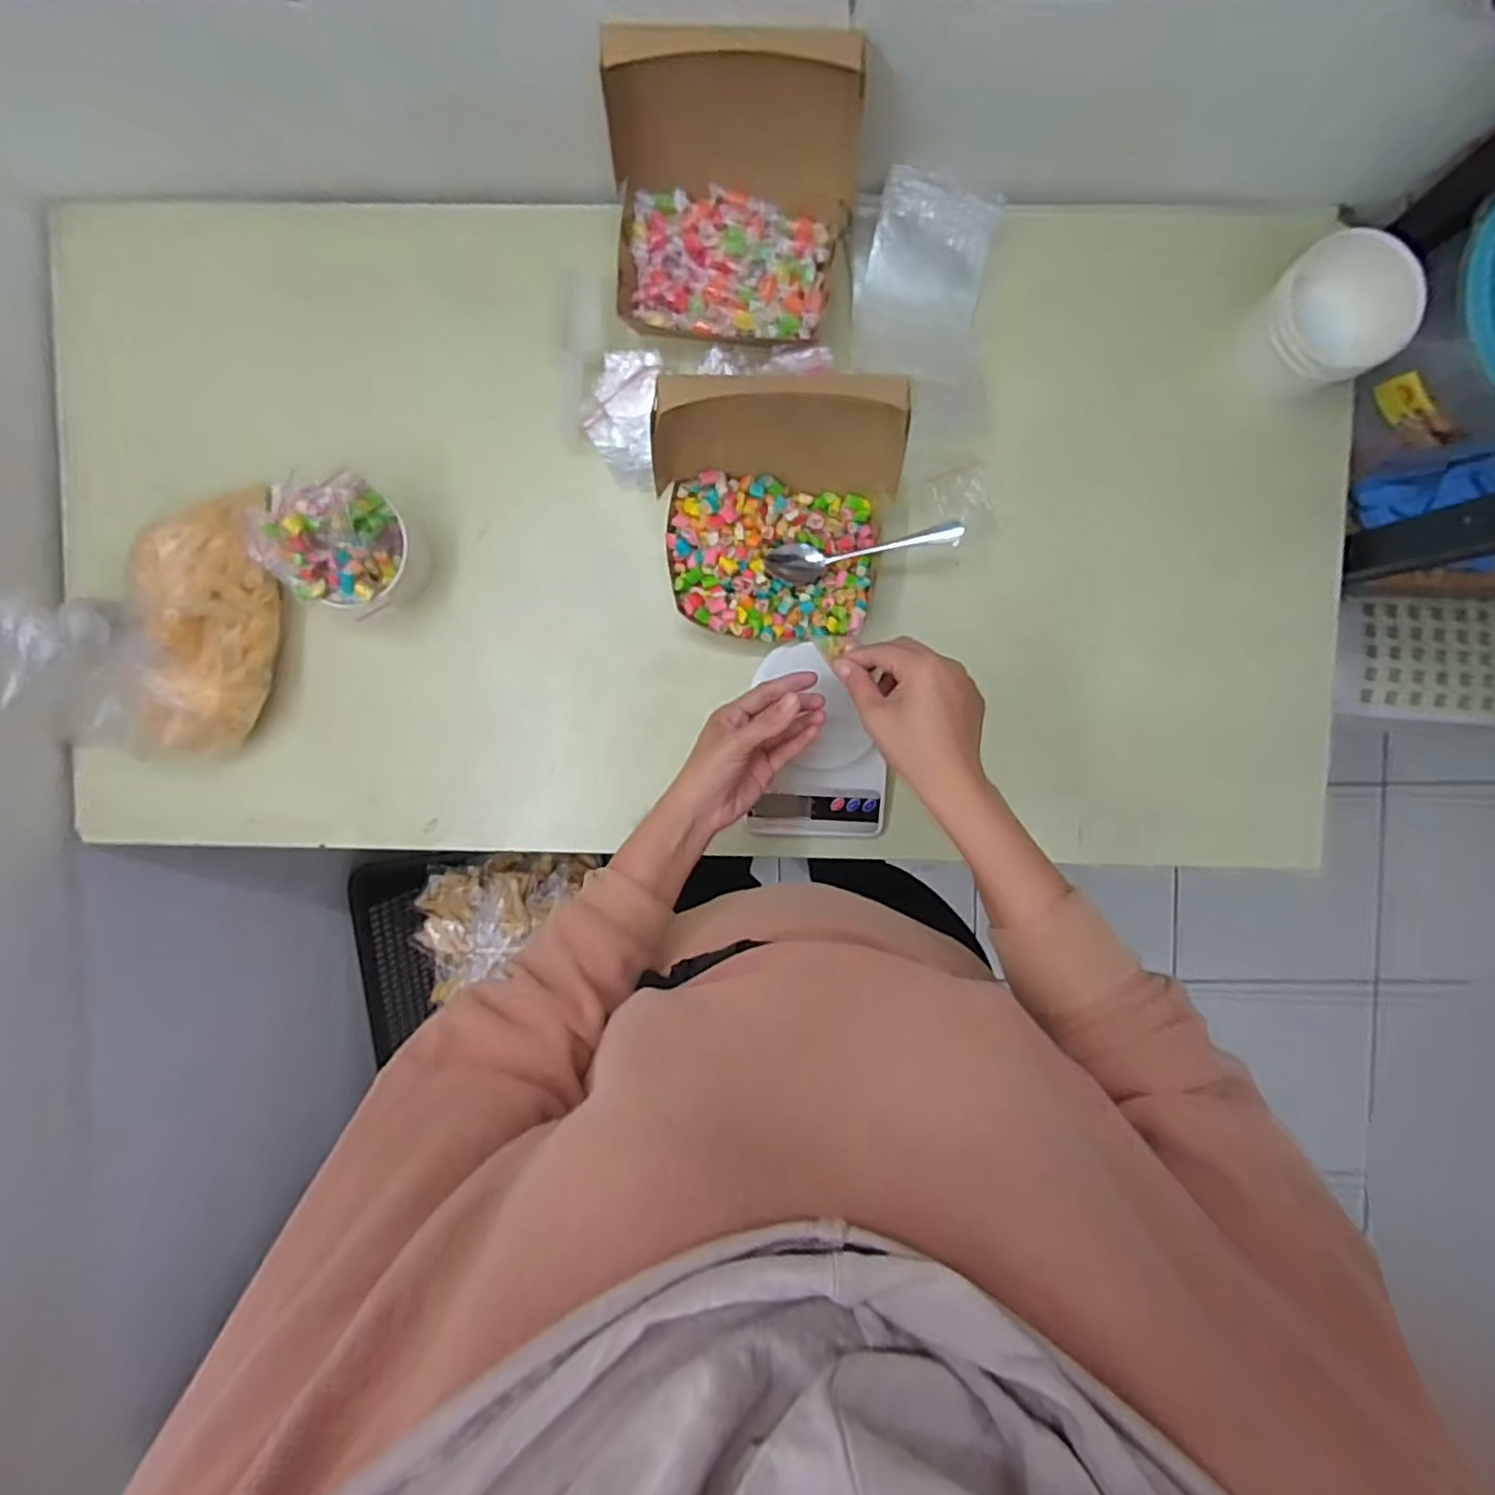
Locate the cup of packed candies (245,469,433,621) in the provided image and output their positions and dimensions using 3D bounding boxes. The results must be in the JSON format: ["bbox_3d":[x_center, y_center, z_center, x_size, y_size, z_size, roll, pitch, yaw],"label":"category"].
[{"bbox_3d":[-0.351,-0.179,0.604,0.113,0.115,0.104,0,94,1],"label":"cup of packed candies"}]

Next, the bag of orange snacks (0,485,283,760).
[{"bbox_3d":[-0.504,-0.118,0.613,0.148,0.103,0.240,12,94,1],"label":"bag of orange snacks"}]

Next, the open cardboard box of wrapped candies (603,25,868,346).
[{"bbox_3d":[-0.015,-0.429,0.538,0.188,0.142,0.146,8,94,1],"label":"open cardboard box of wrapped candies"}]

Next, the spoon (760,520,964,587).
[{"bbox_3d":[0.100,-0.167,0.589,0.165,0.028,0.032,-8,93,2],"label":"spoon"}]

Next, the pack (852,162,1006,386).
[{"bbox_3d":[0.147,-0.409,0.604,0.113,0.038,0.148,12,94,1],"label":"pack"}]

